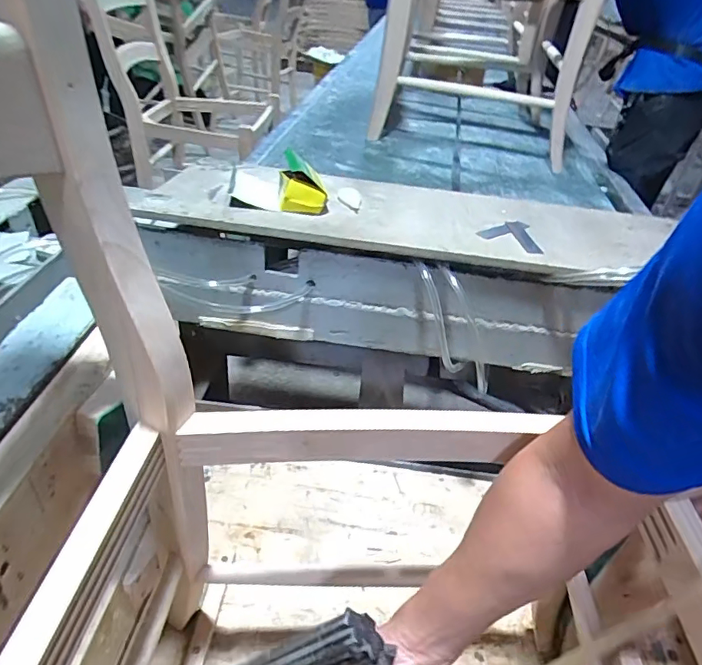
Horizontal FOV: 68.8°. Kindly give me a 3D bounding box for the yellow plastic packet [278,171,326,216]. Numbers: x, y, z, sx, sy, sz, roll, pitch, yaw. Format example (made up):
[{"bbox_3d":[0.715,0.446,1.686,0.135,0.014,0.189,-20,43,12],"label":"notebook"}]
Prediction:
[{"bbox_3d":[-0.068,-0.201,0.732,0.065,0.050,0.034,3,38,-4],"label":"yellow plastic packet"}]

